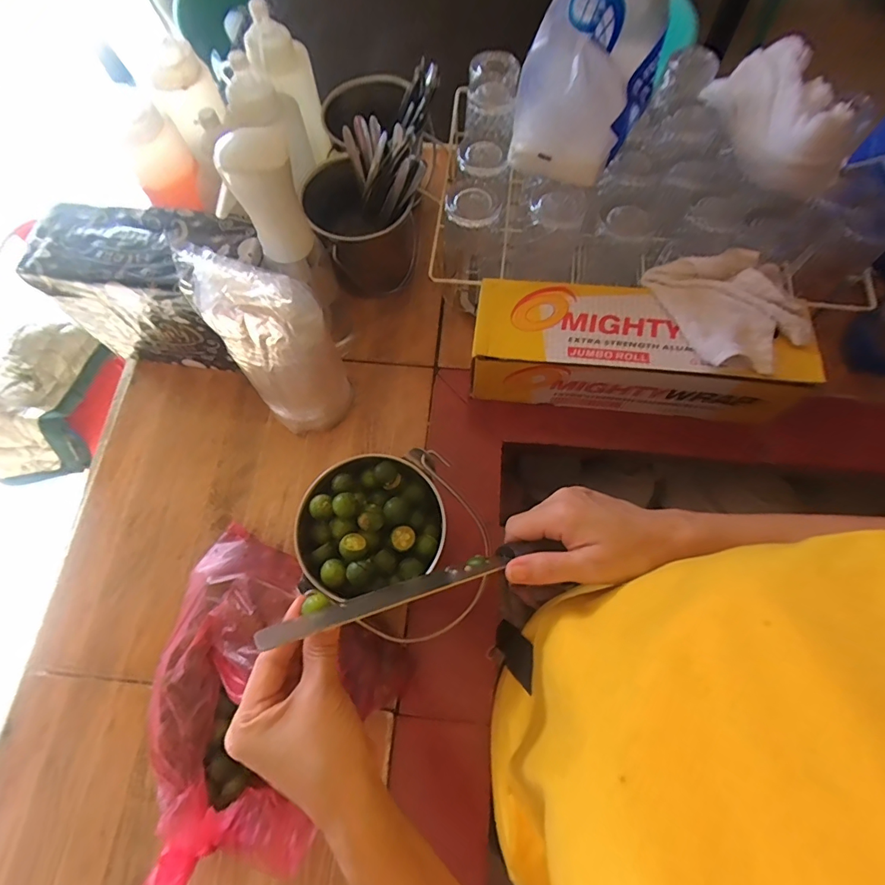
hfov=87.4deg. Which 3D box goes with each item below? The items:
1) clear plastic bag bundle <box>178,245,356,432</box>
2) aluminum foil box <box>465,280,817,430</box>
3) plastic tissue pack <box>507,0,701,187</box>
[{"bbox_3d":[-0.162,-0.088,0.478,0.108,0.239,0.073,-8,69,-3],"label":"clear plastic bag bundle"},{"bbox_3d":[0.217,-0.106,0.549,0.355,0.113,0.103,6,69,2],"label":"aluminum foil box"},{"bbox_3d":[0.161,-0.394,0.490,0.121,0.099,0.211,25,71,9],"label":"plastic tissue pack"}]

